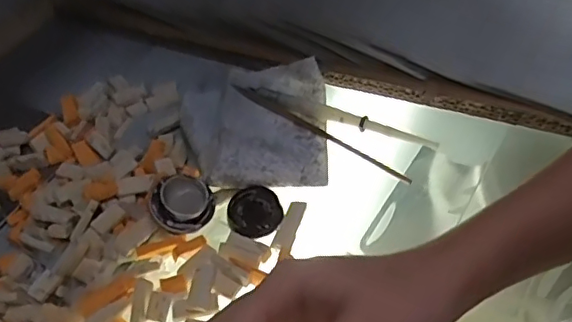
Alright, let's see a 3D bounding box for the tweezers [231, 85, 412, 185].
[{"bbox_3d":[0.019,-0.019,0.375,0.144,0.010,0.009,29,57,34],"label":"tweezers"}]

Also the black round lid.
[{"bbox_3d":[-0.018,0.029,0.331,0.030,0.006,0.031,-6,45,6],"label":"black round lid"}]

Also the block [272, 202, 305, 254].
[{"bbox_3d":[0.002,0.038,0.327,0.011,0.008,0.032,8,48,19],"label":"block"}]

